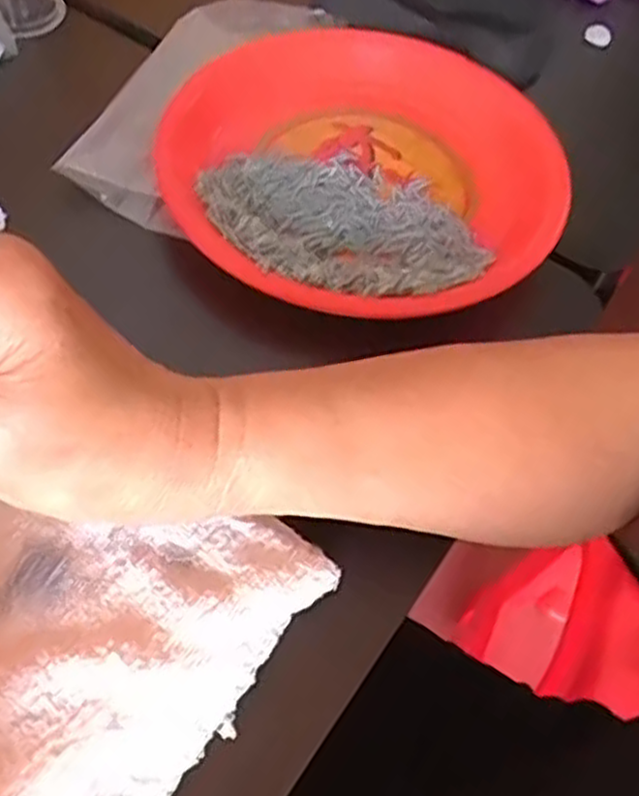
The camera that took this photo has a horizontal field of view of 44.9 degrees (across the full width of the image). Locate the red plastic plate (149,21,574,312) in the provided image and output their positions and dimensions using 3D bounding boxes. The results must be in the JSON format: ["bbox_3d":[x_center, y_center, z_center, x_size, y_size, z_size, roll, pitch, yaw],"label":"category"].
[{"bbox_3d":[0.034,-0.134,0.430,0.205,0.037,0.223,36,56,21],"label":"red plastic plate"}]

